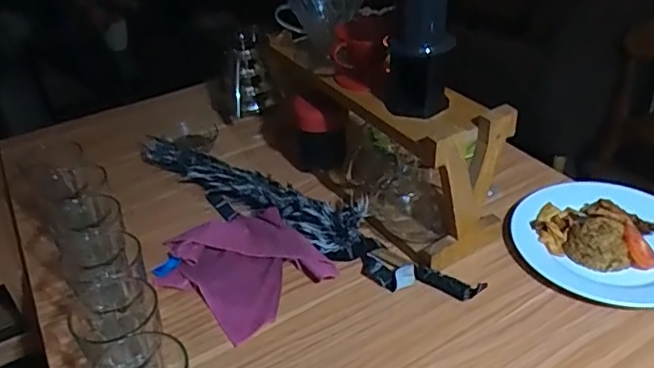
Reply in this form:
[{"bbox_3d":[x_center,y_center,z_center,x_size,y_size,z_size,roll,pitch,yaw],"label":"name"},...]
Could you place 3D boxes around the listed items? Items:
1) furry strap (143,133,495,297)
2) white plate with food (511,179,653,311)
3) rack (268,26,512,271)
[{"bbox_3d":[-0.069,0.036,0.877,0.640,0.053,0.092,21,43,31],"label":"furry strap"},{"bbox_3d":[0.387,0.071,0.781,0.243,0.051,0.199,17,41,28],"label":"white plate with food"},{"bbox_3d":[0.062,-0.065,0.863,0.130,0.217,0.423,-28,42,-29],"label":"rack"}]

